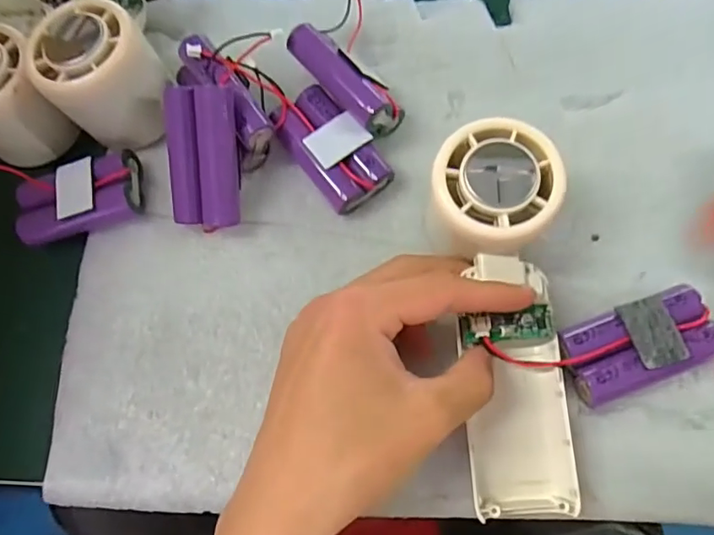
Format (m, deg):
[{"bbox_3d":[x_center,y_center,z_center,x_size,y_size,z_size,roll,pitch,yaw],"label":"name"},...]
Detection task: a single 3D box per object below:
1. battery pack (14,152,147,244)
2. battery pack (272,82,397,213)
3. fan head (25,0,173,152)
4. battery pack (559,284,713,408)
[{"bbox_3d":[-0.142,-0.035,0.277,0.060,0.018,0.039,-14,75,-2],"label":"battery pack"},{"bbox_3d":[-0.014,-0.062,0.281,0.035,0.020,0.065,-37,77,-8],"label":"battery pack"},{"bbox_3d":[-0.128,-0.097,0.276,0.051,0.049,0.057,-40,77,-8],"label":"fan head"},{"bbox_3d":[0.125,0.034,0.242,0.066,0.022,0.035,-23,75,-4],"label":"battery pack"}]

